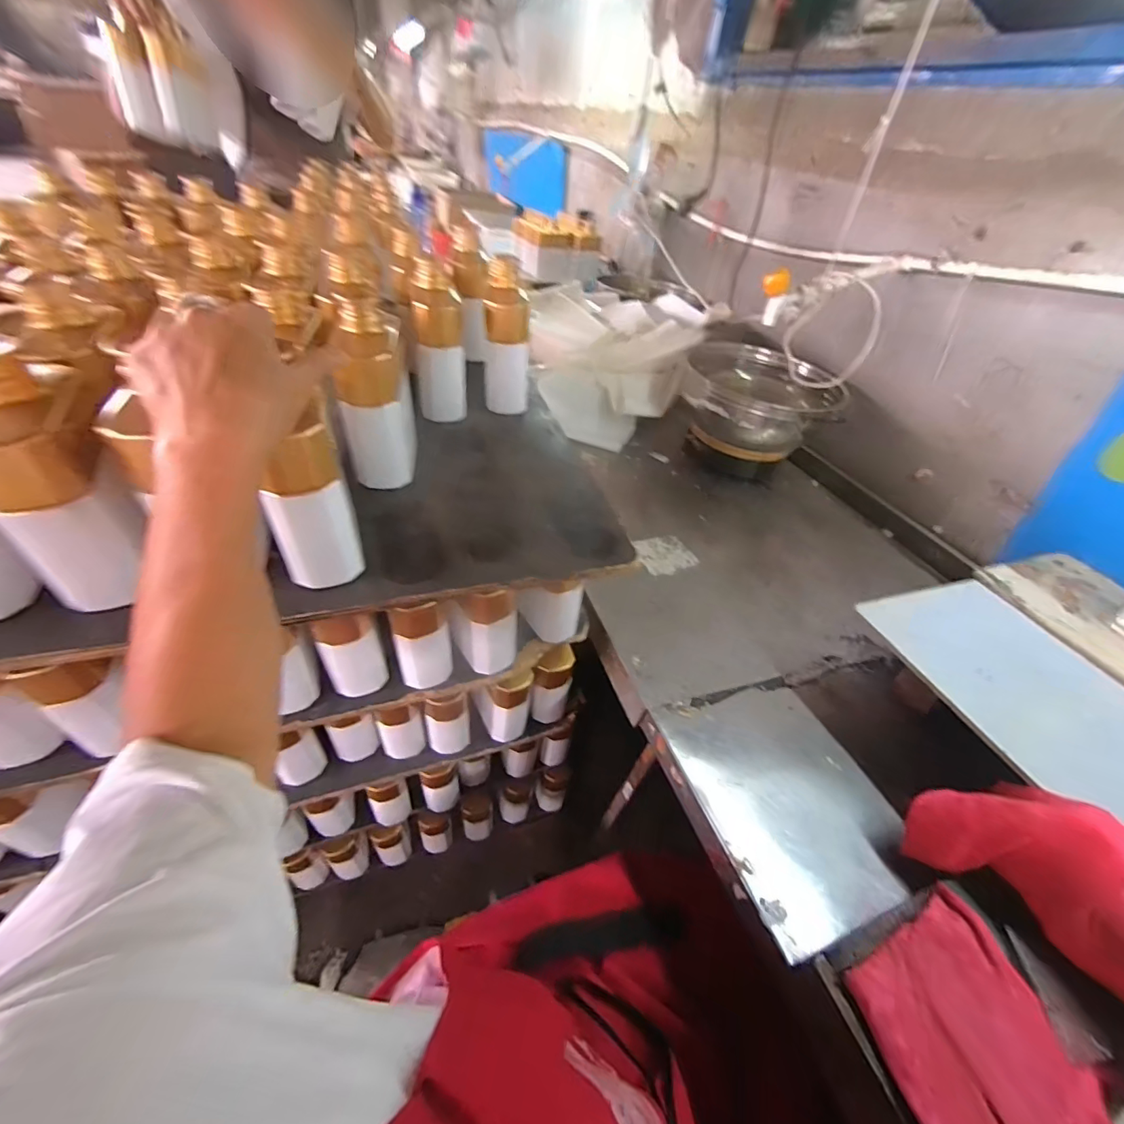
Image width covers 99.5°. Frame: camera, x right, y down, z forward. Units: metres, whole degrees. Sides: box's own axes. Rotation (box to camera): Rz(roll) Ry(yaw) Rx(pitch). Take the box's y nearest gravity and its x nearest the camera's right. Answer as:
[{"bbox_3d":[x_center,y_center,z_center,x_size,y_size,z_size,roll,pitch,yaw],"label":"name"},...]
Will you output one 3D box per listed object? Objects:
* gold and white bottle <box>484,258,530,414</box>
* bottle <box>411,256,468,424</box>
[{"bbox_3d":[-0.067,-0.275,0.589,0.052,0.161,0.057,2,42,-6],"label":"gold and white bottle"},{"bbox_3d":[-0.141,-0.251,0.559,0.052,0.155,0.055,-2,43,-10],"label":"bottle"}]

